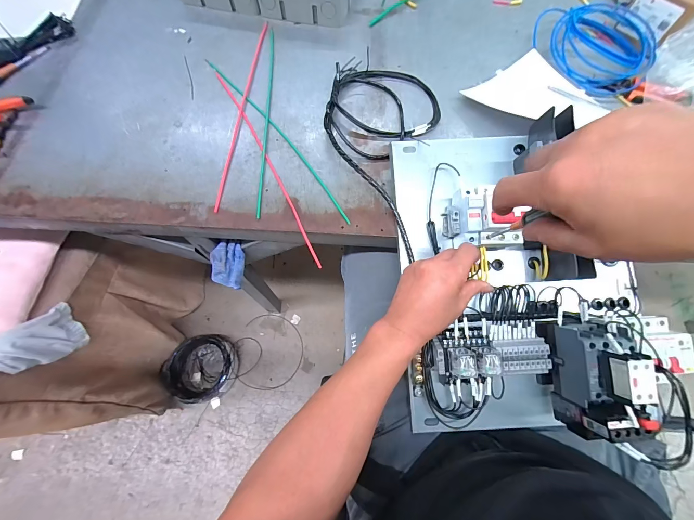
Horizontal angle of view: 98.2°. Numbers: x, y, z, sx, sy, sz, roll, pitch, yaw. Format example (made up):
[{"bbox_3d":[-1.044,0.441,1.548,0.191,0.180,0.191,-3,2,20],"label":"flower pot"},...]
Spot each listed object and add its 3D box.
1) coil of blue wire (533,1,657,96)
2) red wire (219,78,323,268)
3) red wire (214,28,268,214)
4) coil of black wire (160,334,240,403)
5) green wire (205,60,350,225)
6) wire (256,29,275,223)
[{"bbox_3d":[0.496,-0.418,0.574,0.218,0.045,0.211,0,67,-1],"label":"coil of blue wire"},{"bbox_3d":[-0.133,-0.167,0.485,0.014,0.007,0.427,-26,70,-11],"label":"red wire"},{"bbox_3d":[-0.182,-0.279,0.532,0.011,0.004,0.448,4,67,1],"label":"red wire"},{"bbox_3d":[-0.453,0.331,0.917,0.219,0.077,0.187,-9,68,-5],"label":"coil of black wire"},{"bbox_3d":[-0.124,-0.219,0.507,0.021,0.004,0.432,-36,72,-14],"label":"green wire"},{"bbox_3d":[-0.139,-0.263,0.523,0.008,0.004,0.432,-2,68,-2],"label":"wire"}]

